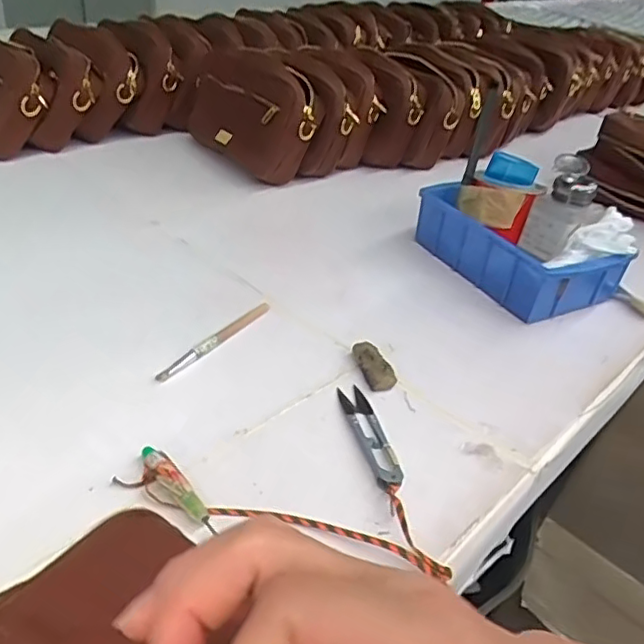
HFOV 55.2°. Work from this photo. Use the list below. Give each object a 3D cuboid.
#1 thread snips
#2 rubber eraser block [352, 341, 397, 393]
[{"bbox_3d":[0.033,0.077,0.436,0.022,0.006,0.099,-3,36,-14],"label":"thread snips"},{"bbox_3d":[0.042,0.035,0.497,0.023,0.011,0.051,-6,36,-18],"label":"rubber eraser block"}]

